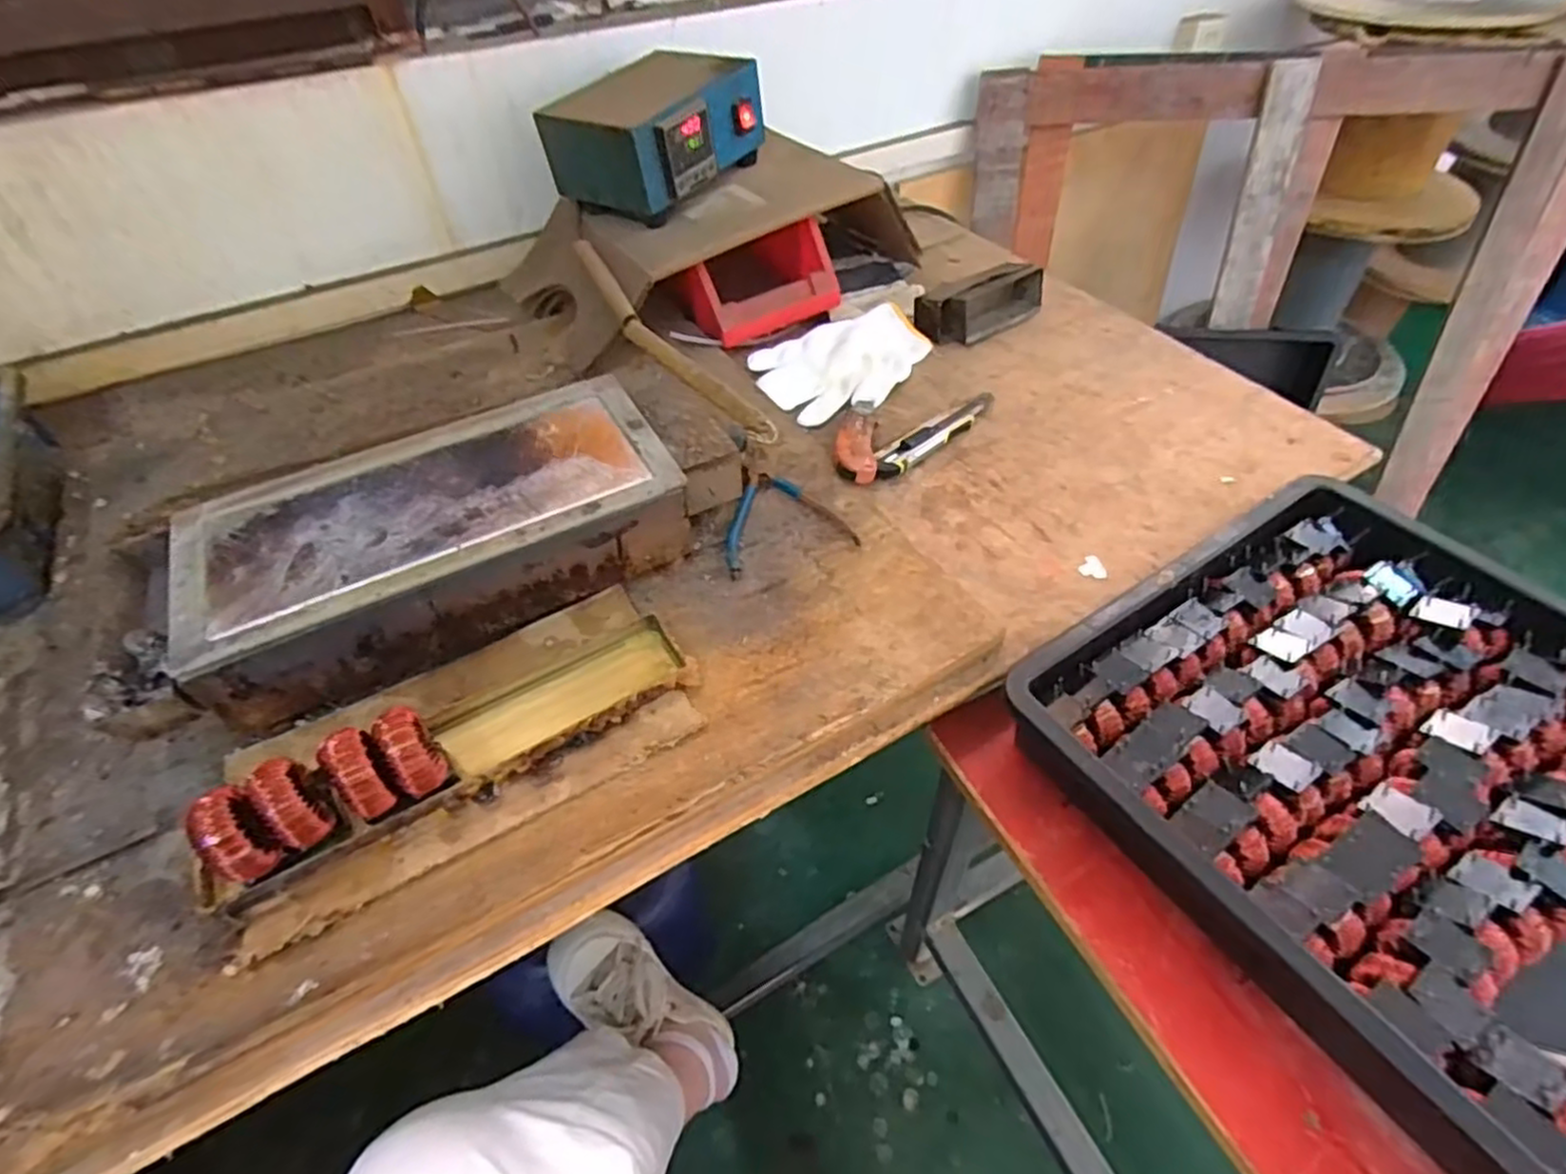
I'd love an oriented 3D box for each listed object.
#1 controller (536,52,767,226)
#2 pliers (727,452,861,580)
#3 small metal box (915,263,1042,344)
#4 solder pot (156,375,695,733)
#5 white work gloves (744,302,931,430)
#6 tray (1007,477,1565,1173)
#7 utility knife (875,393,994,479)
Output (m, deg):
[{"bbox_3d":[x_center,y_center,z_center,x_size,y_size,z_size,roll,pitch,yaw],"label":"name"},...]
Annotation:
[{"bbox_3d":[-0.139,-0.500,0.802,0.157,0.107,0.193,25,54,23],"label":"controller"},{"bbox_3d":[-0.014,-0.070,0.623,0.109,0.012,0.135,-18,50,-14],"label":"pliers"},{"bbox_3d":[0.231,-0.329,0.835,0.154,0.056,0.056,-23,51,-17],"label":"small metal box"},{"bbox_3d":[-0.253,-0.035,0.554,0.331,0.092,0.165,-24,51,-18],"label":"solder pot"},{"bbox_3d":[0.071,-0.249,0.796,0.196,0.026,0.123,-25,52,-18],"label":"white work gloves"},{"bbox_3d":[0.455,0.173,0.432,0.374,0.087,0.541,-27,53,-20],"label":"tray"},{"bbox_3d":[0.151,-0.152,0.718,0.174,0.013,0.028,-36,56,-26],"label":"utility knife"}]

